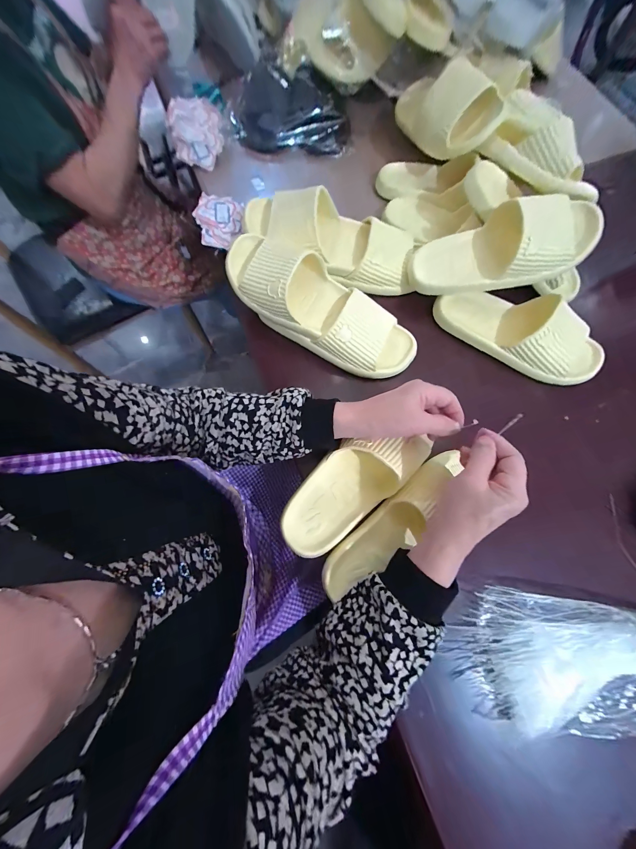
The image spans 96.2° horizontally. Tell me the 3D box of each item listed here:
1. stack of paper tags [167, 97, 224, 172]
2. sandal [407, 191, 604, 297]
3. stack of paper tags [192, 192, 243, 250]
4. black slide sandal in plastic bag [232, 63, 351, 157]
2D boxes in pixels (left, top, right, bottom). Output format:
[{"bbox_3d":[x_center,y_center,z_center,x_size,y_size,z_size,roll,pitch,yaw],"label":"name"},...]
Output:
[{"bbox_3d":[-0.243,-0.575,0.565,0.104,0.062,0.112,-13,75,-4],"label":"stack of paper tags"},{"bbox_3d":[0.265,-0.256,0.419,0.254,0.069,0.100,-10,73,16],"label":"sandal"},{"bbox_3d":[-0.179,-0.368,0.517,0.082,0.020,0.098,2,90,-7],"label":"stack of paper tags"},{"bbox_3d":[-0.049,-0.655,0.592,0.241,0.070,0.177,10,74,2],"label":"black slide sandal in plastic bag"}]

